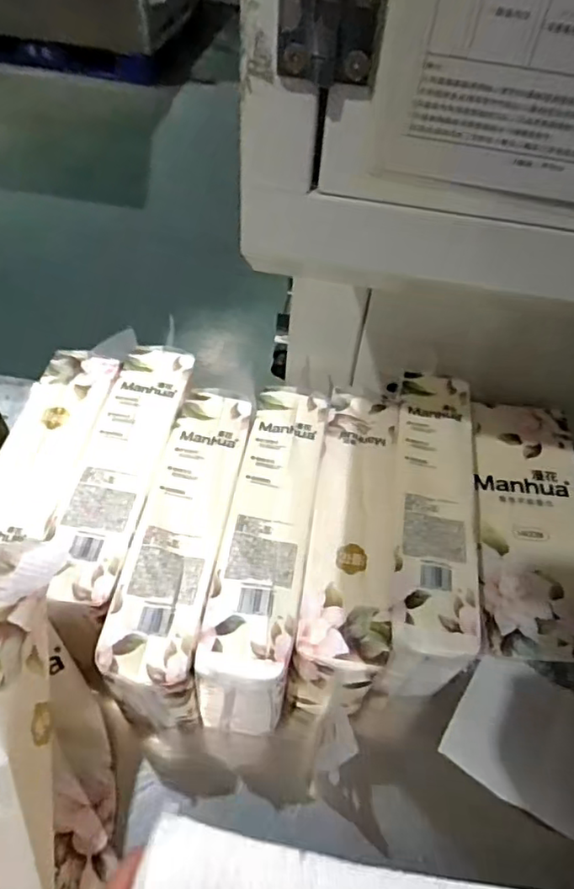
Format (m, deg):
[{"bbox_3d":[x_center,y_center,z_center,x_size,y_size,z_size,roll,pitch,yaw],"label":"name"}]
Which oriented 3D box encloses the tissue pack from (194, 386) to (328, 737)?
[{"bbox_3d":[-0.020,0.113,0.691,0.097,0.129,0.381,9,52,2],"label":"tissue pack"}]

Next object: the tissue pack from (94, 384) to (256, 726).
[{"bbox_3d":[-0.106,0.106,0.686,0.107,0.133,0.375,8,52,1],"label":"tissue pack"}]

